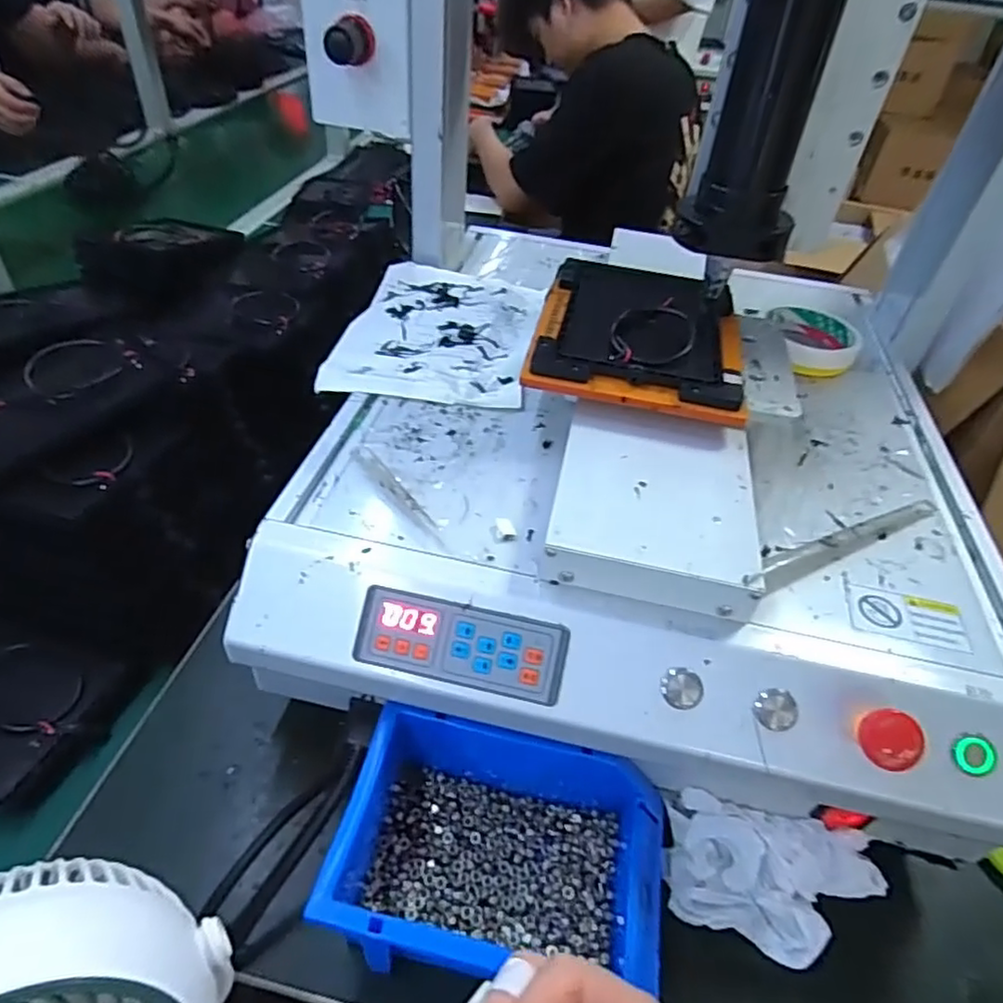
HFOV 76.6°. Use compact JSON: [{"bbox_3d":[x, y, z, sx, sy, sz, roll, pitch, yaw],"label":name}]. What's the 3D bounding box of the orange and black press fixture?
[{"bbox_3d":[0.107,-0.132,0.486,0.151,0.022,0.185,11,42,6],"label":"orange and black press fixture"}]

